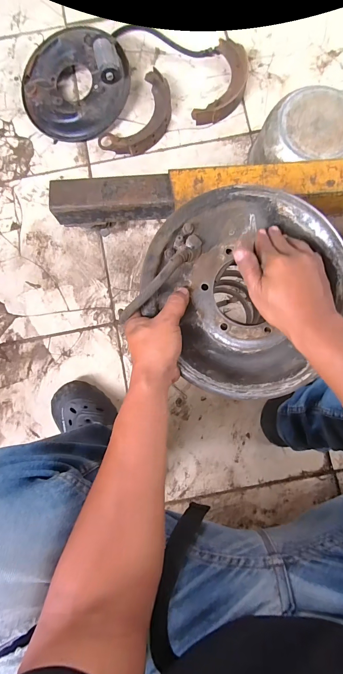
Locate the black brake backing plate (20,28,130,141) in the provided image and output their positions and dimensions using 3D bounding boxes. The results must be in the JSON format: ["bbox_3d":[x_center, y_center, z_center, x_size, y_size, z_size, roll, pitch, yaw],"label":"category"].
[{"bbox_3d":[-0.232,-0.605,0.736,0.266,0.083,0.239,-17,85,0],"label":"black brake backing plate"}]

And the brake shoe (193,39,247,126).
[{"bbox_3d":[0.132,-0.617,0.752,0.098,0.030,0.218,20,87,3],"label":"brake shoe"}]

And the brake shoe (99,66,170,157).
[{"bbox_3d":[-0.070,-0.528,0.751,0.118,0.031,0.223,37,88,4],"label":"brake shoe"}]

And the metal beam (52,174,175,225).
[{"bbox_3d":[-0.113,-0.265,0.606,0.233,0.067,0.070,-2,83,1],"label":"metal beam"}]

